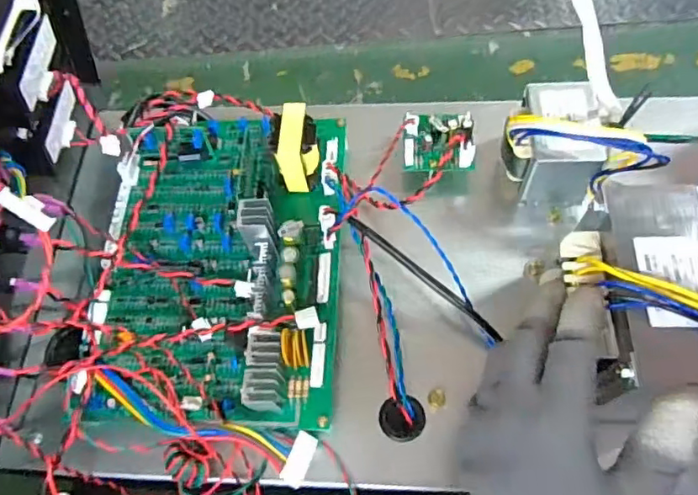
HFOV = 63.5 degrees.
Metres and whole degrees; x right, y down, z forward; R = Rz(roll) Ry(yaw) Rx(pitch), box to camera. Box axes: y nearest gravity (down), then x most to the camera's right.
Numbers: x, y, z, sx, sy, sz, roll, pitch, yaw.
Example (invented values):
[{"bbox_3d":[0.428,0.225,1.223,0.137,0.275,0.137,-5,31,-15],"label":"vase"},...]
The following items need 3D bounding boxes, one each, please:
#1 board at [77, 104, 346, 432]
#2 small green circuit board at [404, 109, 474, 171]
[{"bbox_3d":[-0.093,-0.004,0.394,0.176,0.053,0.256,0,64,4],"label":"board"},{"bbox_3d":[0.069,-0.083,0.431,0.053,0.023,0.041,1,64,4],"label":"small green circuit board"}]

